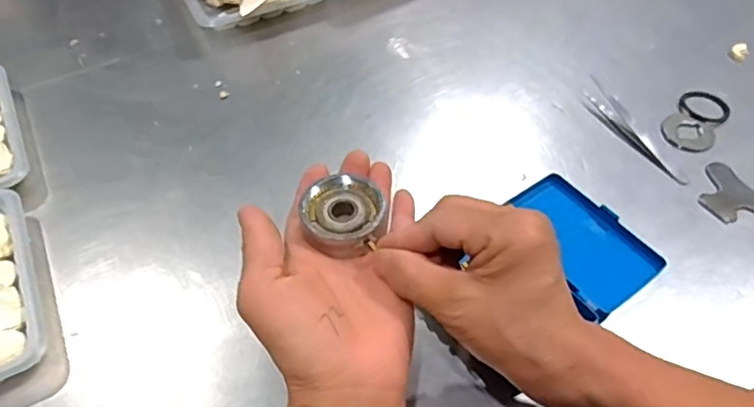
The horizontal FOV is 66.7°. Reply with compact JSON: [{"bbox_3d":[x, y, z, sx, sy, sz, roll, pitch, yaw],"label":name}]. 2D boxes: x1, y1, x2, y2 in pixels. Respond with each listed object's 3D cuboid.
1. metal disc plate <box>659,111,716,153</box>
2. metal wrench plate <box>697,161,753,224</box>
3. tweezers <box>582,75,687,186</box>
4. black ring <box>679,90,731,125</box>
[{"bbox_3d":[0.265,-0.060,0.490,0.042,0.005,0.042,0,53,0],"label":"metal disc plate"},{"bbox_3d":[0.277,-0.005,0.445,0.050,0.004,0.060,-29,59,-20],"label":"metal wrench plate"},{"bbox_3d":[0.211,-0.065,0.490,0.029,0.009,0.131,-16,55,-12],"label":"tweezers"},{"bbox_3d":[0.291,-0.086,0.508,0.047,0.005,0.041,-35,61,-23],"label":"black ring"}]

